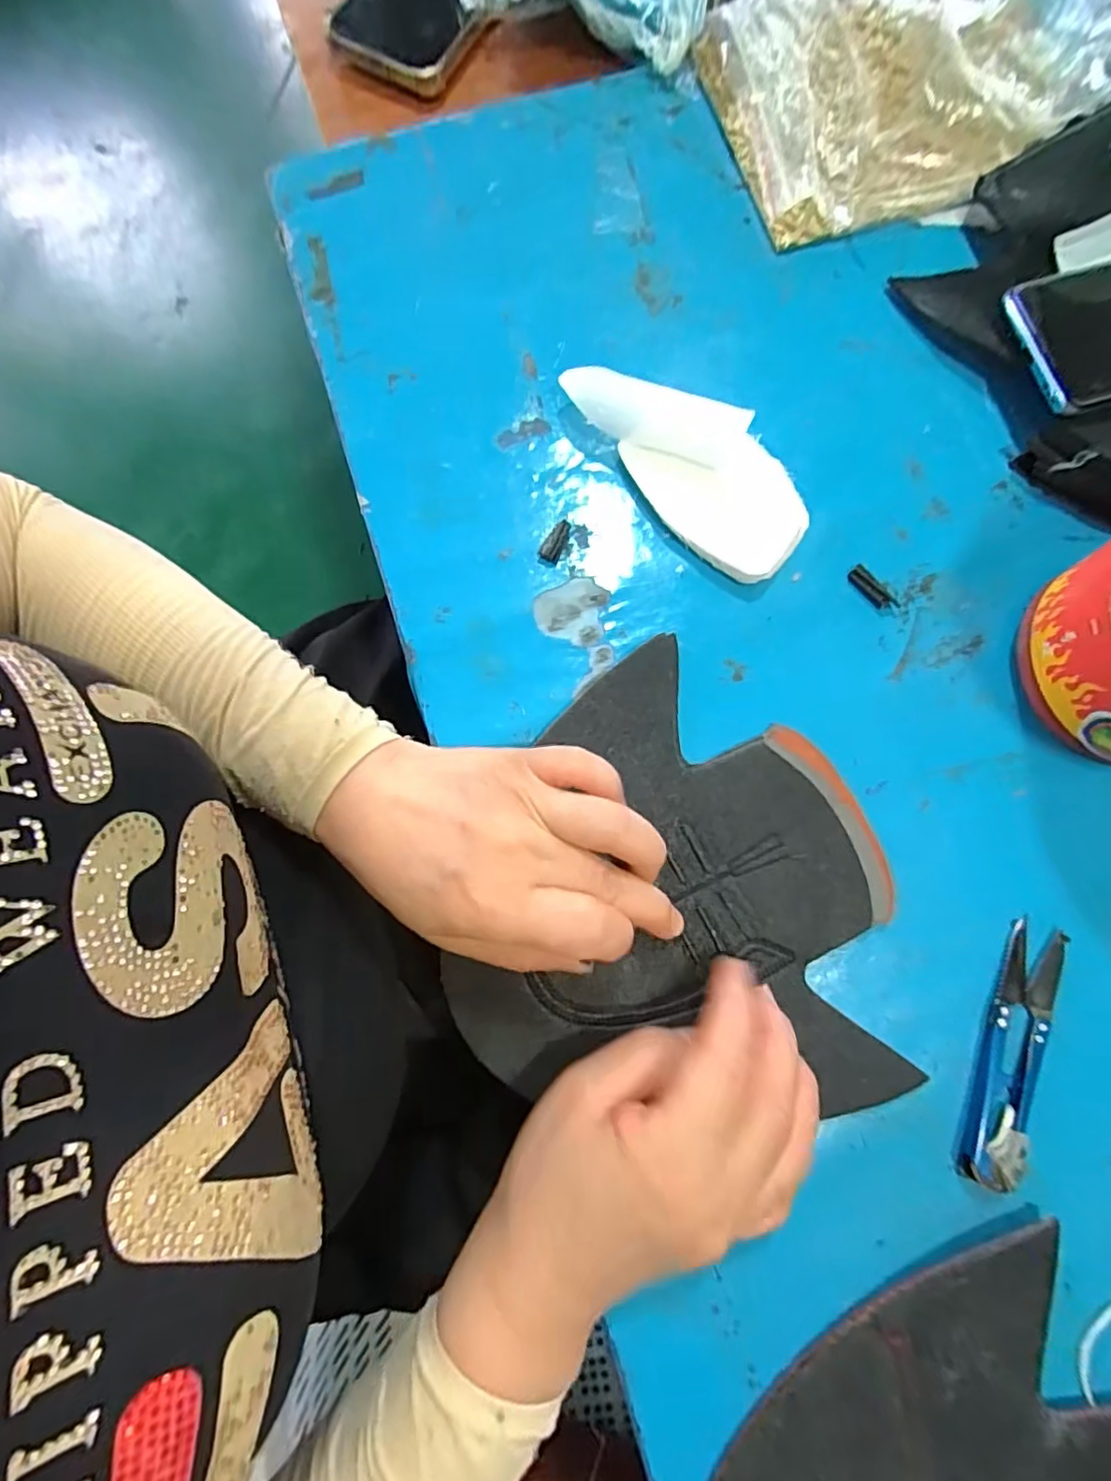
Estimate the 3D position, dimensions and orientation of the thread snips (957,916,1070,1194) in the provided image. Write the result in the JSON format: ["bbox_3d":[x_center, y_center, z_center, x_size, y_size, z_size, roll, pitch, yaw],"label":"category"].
[{"bbox_3d":[0.187,0.126,0.250,0.025,0.010,0.103,23,80,5],"label":"thread snips"}]

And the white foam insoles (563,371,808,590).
[{"bbox_3d":[0.064,-0.140,0.299,0.053,0.025,0.139,-37,80,-6],"label":"white foam insoles"}]

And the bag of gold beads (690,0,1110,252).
[{"bbox_3d":[0.210,-0.381,0.336,0.240,0.039,0.160,-22,79,-3],"label":"bag of gold beads"}]

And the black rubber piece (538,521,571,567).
[{"bbox_3d":[0.000,-0.097,0.303,0.010,0.004,0.024,23,80,5],"label":"black rubber piece"}]

